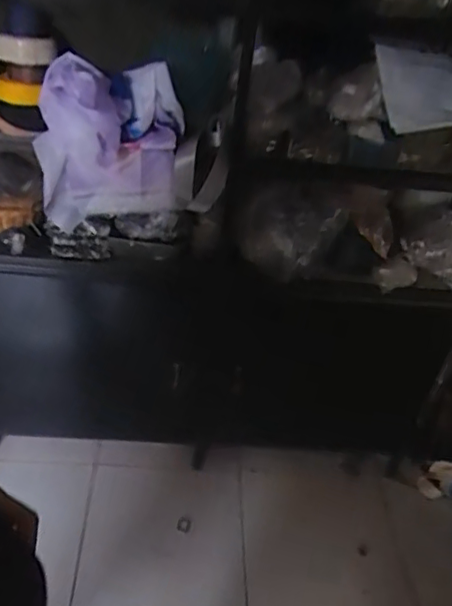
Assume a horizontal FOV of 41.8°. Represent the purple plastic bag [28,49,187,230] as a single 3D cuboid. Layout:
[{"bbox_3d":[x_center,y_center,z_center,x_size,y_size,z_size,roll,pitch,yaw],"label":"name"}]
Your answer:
[{"bbox_3d":[-0.213,-0.282,1.090,0.247,0.295,0.106,11,37,5],"label":"purple plastic bag"}]

